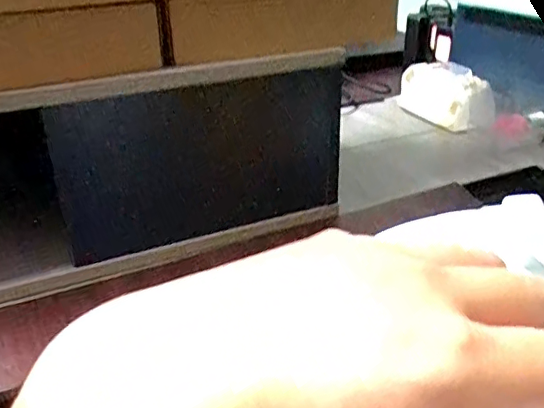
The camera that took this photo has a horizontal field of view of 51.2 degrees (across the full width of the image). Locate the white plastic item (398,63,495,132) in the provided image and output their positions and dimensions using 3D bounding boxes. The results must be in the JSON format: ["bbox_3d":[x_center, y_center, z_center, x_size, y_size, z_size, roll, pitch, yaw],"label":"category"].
[{"bbox_3d":[0.291,-0.181,0.961,0.089,0.091,0.148,-13,30,-22],"label":"white plastic item"}]

